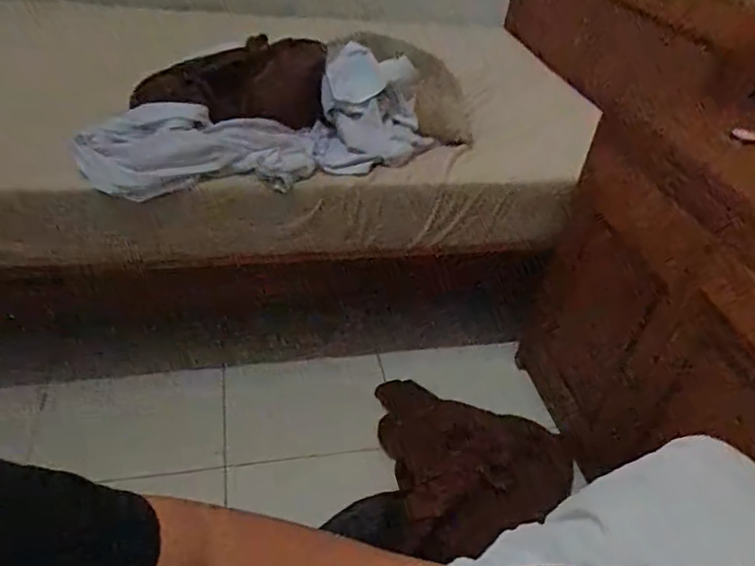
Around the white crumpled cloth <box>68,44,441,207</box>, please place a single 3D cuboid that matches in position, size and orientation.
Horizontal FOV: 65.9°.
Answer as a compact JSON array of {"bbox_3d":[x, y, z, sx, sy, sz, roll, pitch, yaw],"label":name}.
[{"bbox_3d":[-0.201,-0.343,1.242,0.790,0.211,0.235,-18,45,-28],"label":"white crumpled cloth"}]

